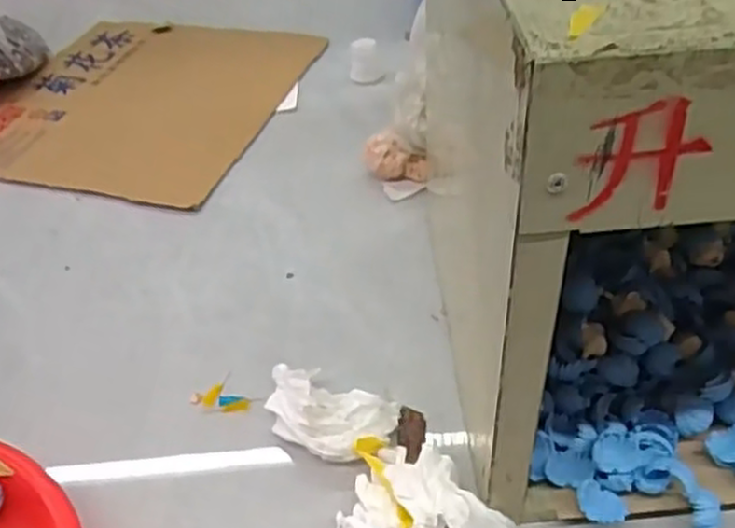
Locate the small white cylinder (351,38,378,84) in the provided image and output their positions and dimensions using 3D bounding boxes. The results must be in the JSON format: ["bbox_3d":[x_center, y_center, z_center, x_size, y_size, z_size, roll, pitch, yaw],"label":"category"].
[{"bbox_3d":[-0.004,-0.218,0.804,0.029,0.040,0.029,-3,42,3],"label":"small white cylinder"}]

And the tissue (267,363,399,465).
[{"bbox_3d":[-0.026,0.093,0.464,0.081,0.033,0.048,8,44,15],"label":"tissue"}]

